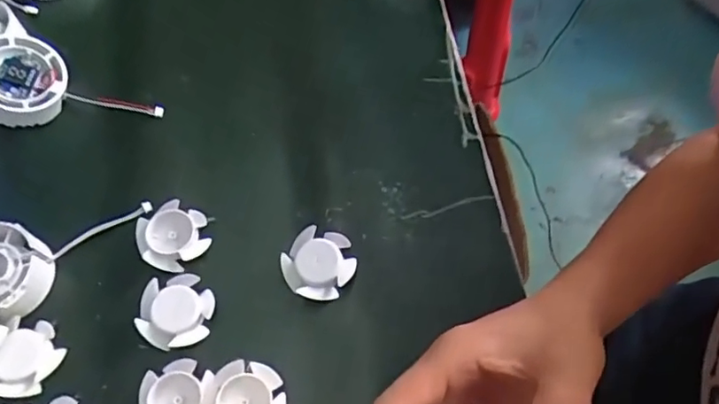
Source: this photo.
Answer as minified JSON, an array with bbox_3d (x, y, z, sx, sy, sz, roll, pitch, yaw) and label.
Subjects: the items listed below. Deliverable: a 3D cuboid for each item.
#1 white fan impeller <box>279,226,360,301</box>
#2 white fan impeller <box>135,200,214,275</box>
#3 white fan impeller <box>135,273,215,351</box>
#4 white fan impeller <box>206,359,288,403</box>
[{"bbox_3d":[-0.023,0.035,0.328,0.039,0.011,0.040,0,64,0],"label":"white fan impeller"},{"bbox_3d":[-0.109,0.021,0.338,0.040,0.015,0.036,-31,68,-14],"label":"white fan impeller"},{"bbox_3d":[-0.102,0.061,0.320,0.039,0.011,0.039,-4,64,-2],"label":"white fan impeller"},{"bbox_3d":[-0.058,0.104,0.296,0.039,0.013,0.039,0,64,0],"label":"white fan impeller"}]

